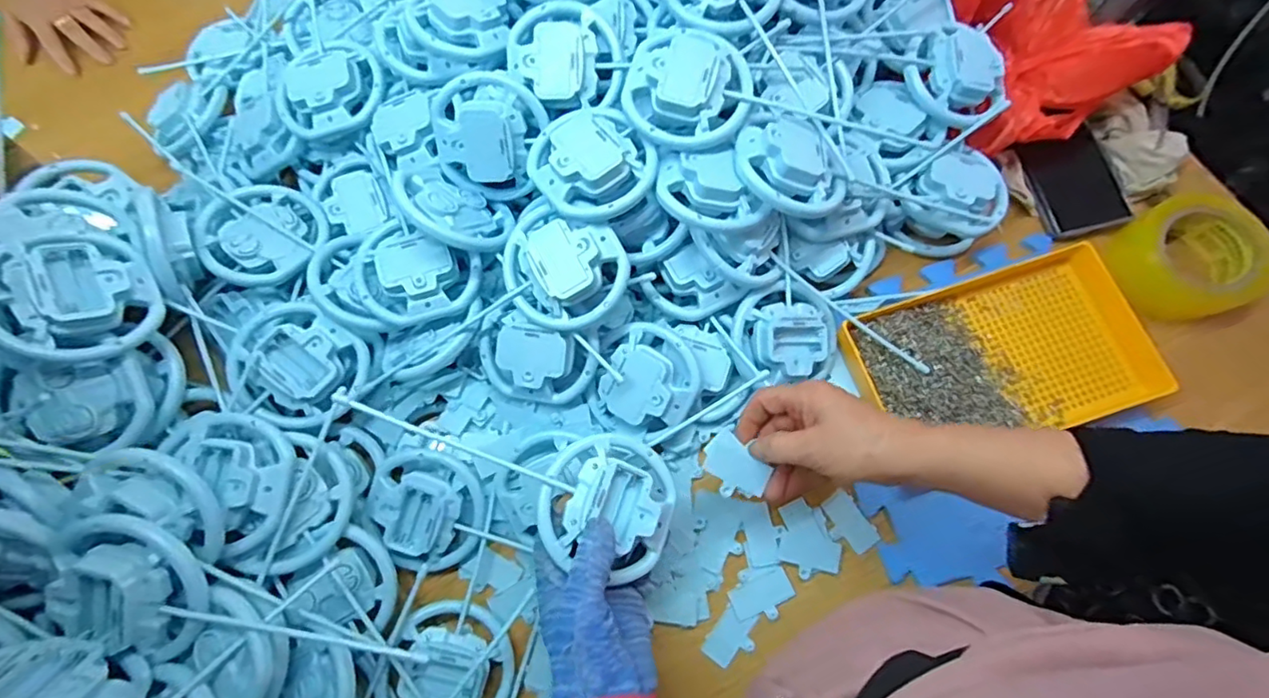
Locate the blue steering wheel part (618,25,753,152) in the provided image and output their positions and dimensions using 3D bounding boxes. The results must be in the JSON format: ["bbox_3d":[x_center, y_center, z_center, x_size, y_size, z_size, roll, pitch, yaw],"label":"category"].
[{"bbox_3d":[0.041,-0.206,0.445,0.099,0.028,0.097,0,74,1],"label":"blue steering wheel part"}]

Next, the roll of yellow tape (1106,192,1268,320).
[{"bbox_3d":[0.511,-0.085,0.524,0.090,0.050,0.105,-27,75,-6],"label":"roll of yellow tape"}]

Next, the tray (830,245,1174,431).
[{"bbox_3d":[0.320,0.011,0.504,0.242,0.034,0.144,-19,74,-4],"label":"tray"}]

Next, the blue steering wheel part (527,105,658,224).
[{"bbox_3d":[-0.035,-0.152,0.449,0.089,0.024,0.099,-36,76,-9],"label":"blue steering wheel part"}]

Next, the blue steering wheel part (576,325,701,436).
[{"bbox_3d":[0.006,0.027,0.482,0.093,0.047,0.096,-13,74,-2],"label":"blue steering wheel part"}]

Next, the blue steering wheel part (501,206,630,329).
[{"bbox_3d":[-0.058,-0.063,0.458,0.103,0.035,0.089,20,95,11],"label":"blue steering wheel part"}]

